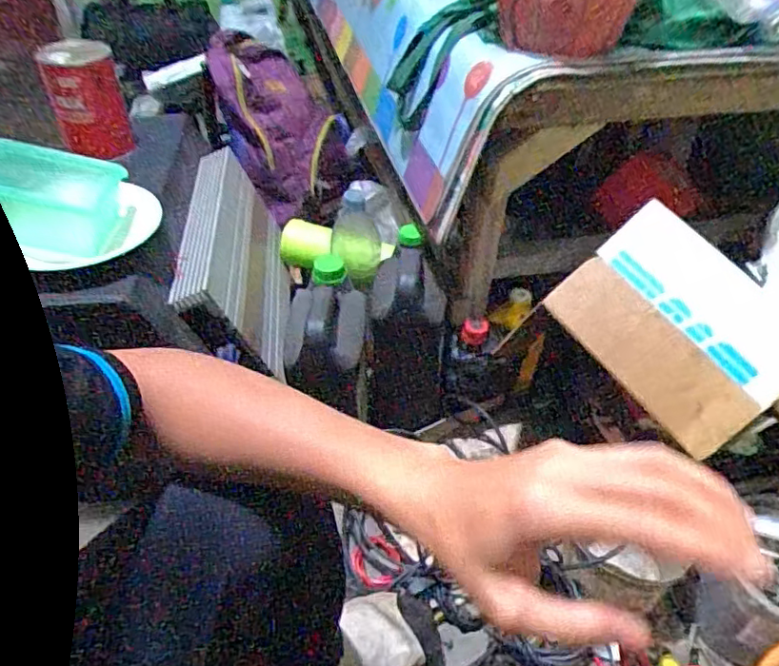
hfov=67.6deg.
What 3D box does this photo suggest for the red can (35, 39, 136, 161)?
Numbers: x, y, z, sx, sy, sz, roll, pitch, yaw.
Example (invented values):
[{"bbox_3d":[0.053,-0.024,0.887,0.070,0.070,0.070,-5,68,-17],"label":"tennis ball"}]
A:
[{"bbox_3d":[-0.455,-0.352,0.879,0.098,0.146,0.102,-16,46,-18],"label":"red can"}]

